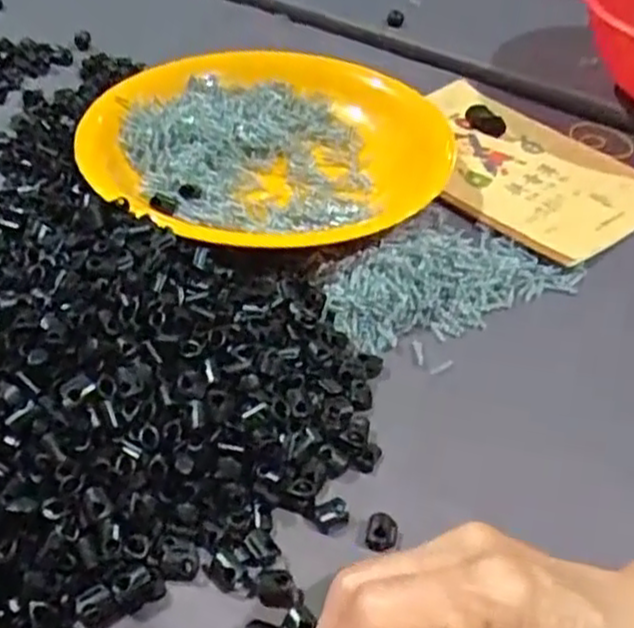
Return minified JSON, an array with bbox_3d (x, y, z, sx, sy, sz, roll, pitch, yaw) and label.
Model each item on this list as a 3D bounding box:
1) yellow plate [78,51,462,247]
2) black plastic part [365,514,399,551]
[{"bbox_3d":[-0.038,-0.114,0.506,0.214,0.039,0.231,2,43,-2],"label":"yellow plate"},{"bbox_3d":[0.027,0.093,0.317,0.013,0.005,0.016,13,43,9],"label":"black plastic part"}]

